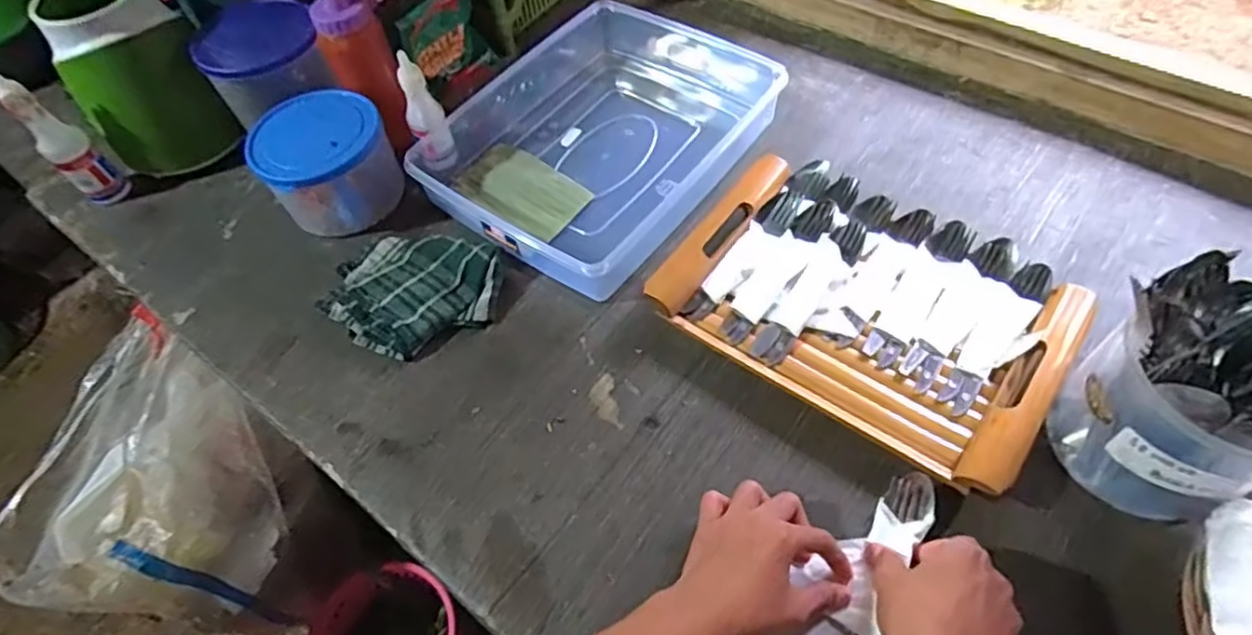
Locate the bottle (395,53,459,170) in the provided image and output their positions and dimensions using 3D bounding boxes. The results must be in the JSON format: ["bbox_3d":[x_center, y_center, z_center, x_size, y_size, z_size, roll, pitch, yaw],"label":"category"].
[{"bbox_3d":[-0.224,-0.224,0.736,0.038,0.138,0.038,-17,56,-7],"label":"bottle"}]

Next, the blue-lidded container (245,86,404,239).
[{"bbox_3d":[-0.324,-0.165,0.733,0.133,0.123,0.124,-2,56,3],"label":"blue-lidded container"}]

